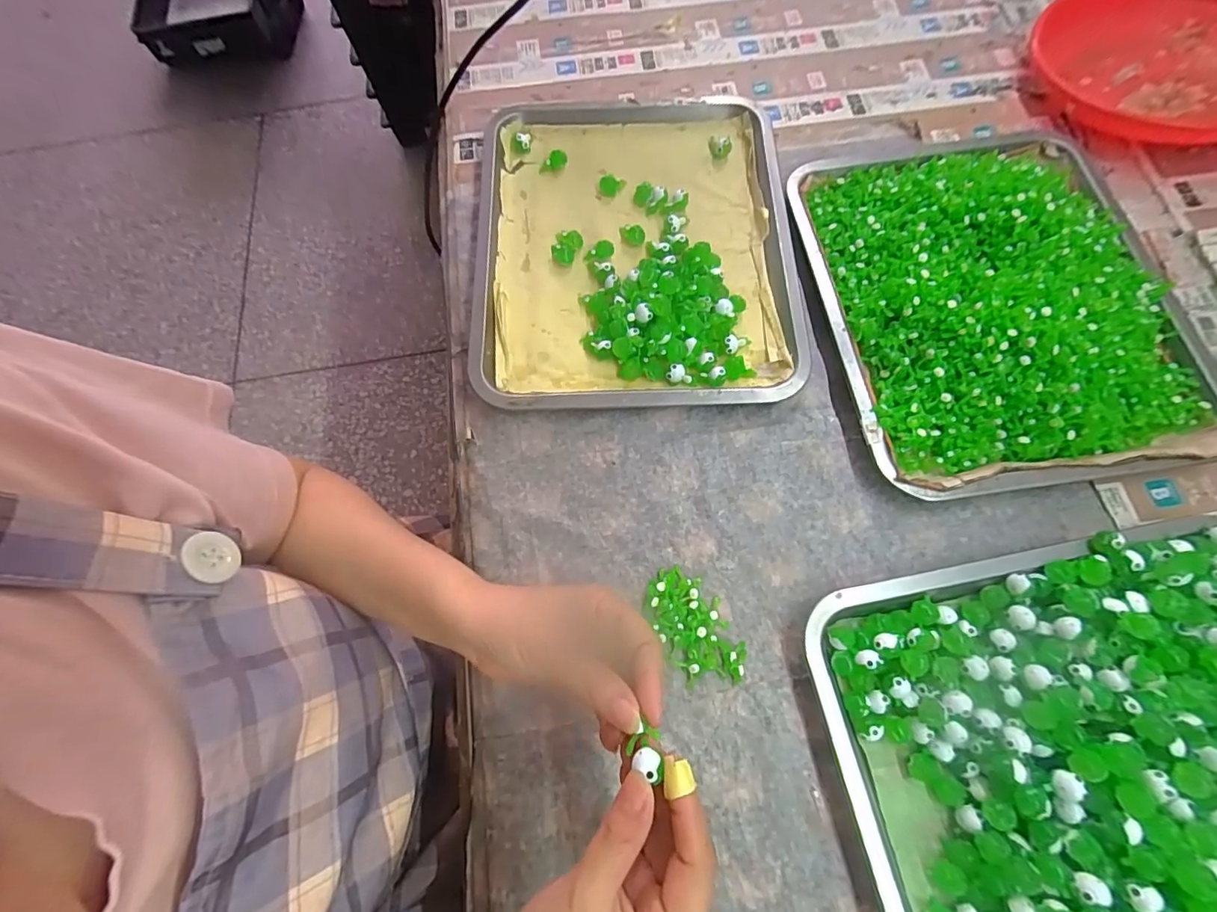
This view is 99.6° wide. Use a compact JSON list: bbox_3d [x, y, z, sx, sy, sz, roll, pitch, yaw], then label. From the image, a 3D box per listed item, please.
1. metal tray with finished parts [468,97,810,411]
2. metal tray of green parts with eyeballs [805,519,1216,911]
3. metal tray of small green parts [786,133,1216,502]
[{"bbox_3d":[0.022,-0.182,0.443,0.264,0.026,0.309,-3,71,1],"label":"metal tray with finished parts"},{"bbox_3d":[0.291,0.181,0.287,0.288,0.056,0.256,-11,71,-2],"label":"metal tray of green parts with eyeballs"},{"bbox_3d":[0.300,-0.129,0.393,0.253,0.053,0.304,-8,71,0],"label":"metal tray of small green parts"}]

